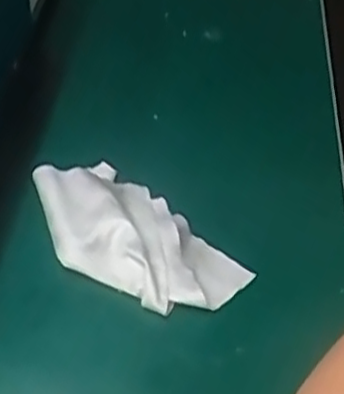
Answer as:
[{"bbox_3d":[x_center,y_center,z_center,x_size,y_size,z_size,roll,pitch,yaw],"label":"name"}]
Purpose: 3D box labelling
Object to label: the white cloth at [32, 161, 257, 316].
[{"bbox_3d":[-0.023,0.020,0.408,0.068,0.028,0.122,-32,53,-33],"label":"white cloth"}]

